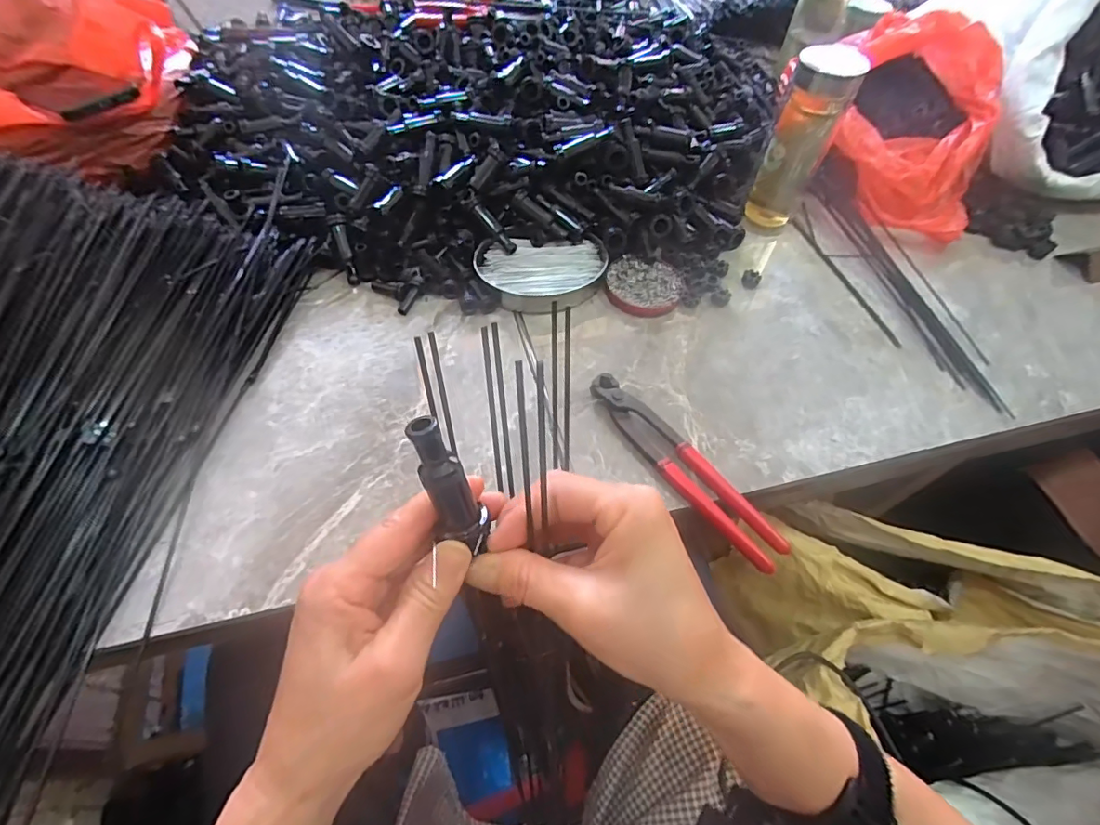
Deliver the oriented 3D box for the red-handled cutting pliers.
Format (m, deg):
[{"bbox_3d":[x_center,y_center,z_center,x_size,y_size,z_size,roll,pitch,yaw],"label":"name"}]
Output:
[{"bbox_3d":[0.106,0.042,0.420,0.037,0.017,0.199,-30,63,-22],"label":"red-handled cutting pliers"}]

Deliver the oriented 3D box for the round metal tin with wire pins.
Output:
[{"bbox_3d":[-0.009,-0.151,0.535,0.129,0.029,0.109,14,56,4],"label":"round metal tin with wire pins"}]

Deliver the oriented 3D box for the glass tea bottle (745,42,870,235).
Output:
[{"bbox_3d":[0.263,-0.284,0.557,0.063,0.181,0.058,26,58,13],"label":"glass tea bottle"}]

